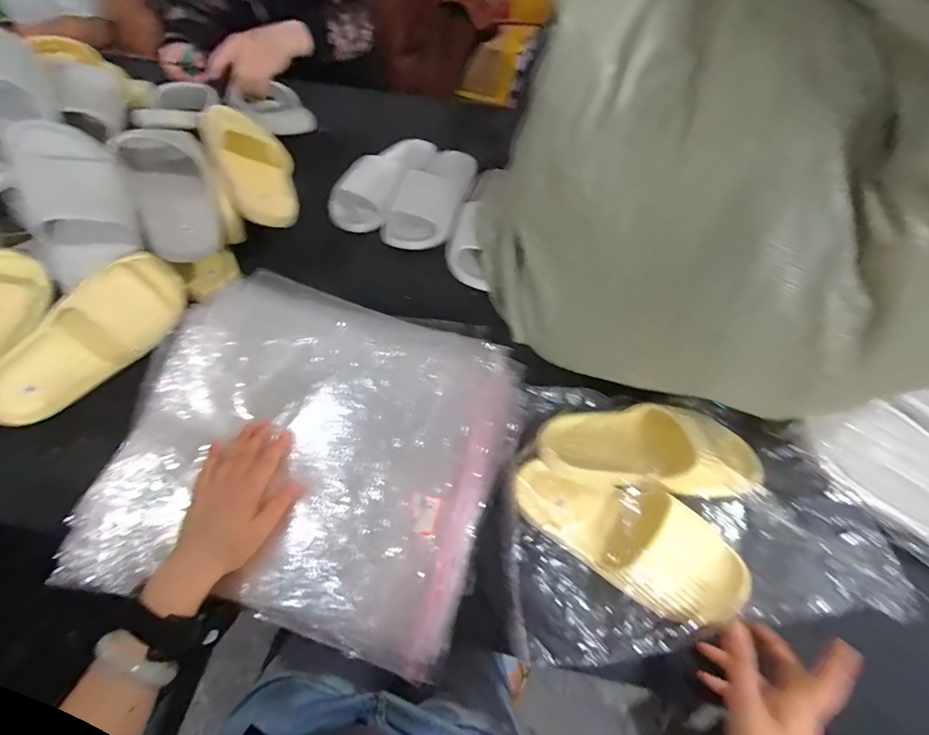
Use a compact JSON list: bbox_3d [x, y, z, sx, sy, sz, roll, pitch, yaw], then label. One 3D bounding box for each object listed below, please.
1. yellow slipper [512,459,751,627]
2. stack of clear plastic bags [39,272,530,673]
[{"bbox_3d":[0.162,0.170,0.428,0.234,0.062,0.095,33,62,17],"label":"yellow slipper"},{"bbox_3d":[-0.158,0.075,0.465,0.385,0.060,0.358,14,58,6],"label":"stack of clear plastic bags"}]

